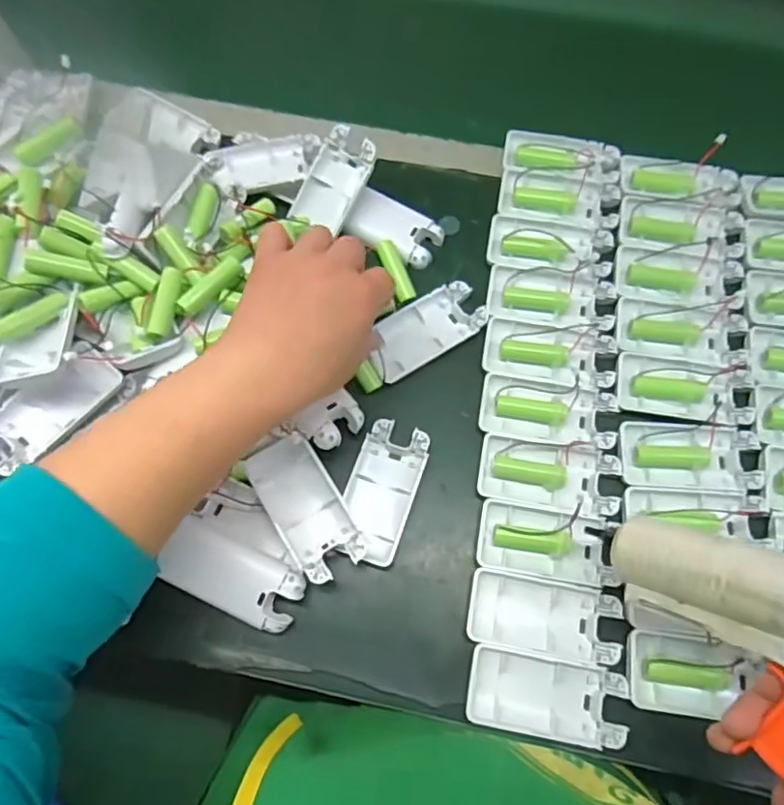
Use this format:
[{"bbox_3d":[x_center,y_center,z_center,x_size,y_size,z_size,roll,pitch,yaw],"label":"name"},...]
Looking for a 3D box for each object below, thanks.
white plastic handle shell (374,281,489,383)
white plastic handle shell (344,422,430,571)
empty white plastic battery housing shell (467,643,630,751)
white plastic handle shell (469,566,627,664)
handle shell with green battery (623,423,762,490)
[{"bbox_3d":[0.026,-0.054,0.450,0.088,0.011,0.046,-30,73,-9],"label":"white plastic handle shell"},{"bbox_3d":[-0.007,0.060,0.410,0.045,0.010,0.092,18,72,7],"label":"white plastic handle shell"},{"bbox_3d":[0.094,0.179,0.368,0.092,0.013,0.045,9,71,4],"label":"empty white plastic battery housing shell"},{"bbox_3d":[0.096,0.136,0.382,0.093,0.012,0.044,10,71,4],"label":"white plastic handle shell"},{"bbox_3d":[0.207,0.038,0.421,0.094,0.013,0.043,3,71,2],"label":"handle shell with green battery"}]

